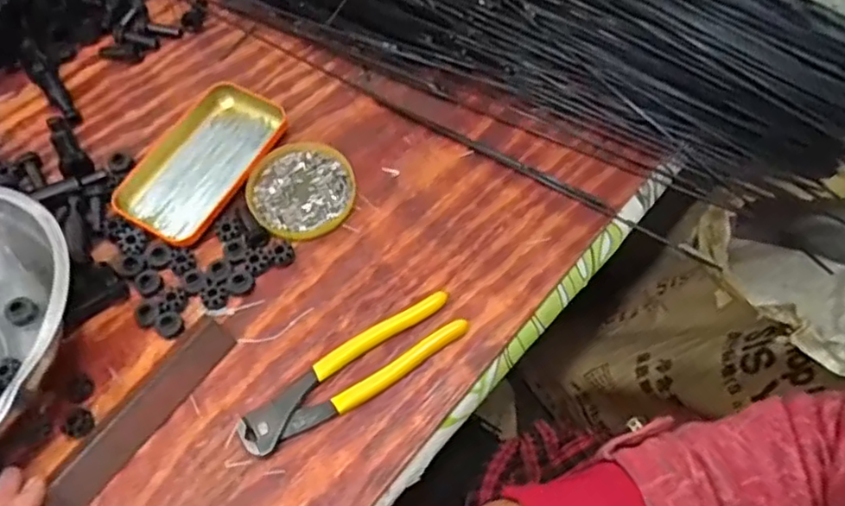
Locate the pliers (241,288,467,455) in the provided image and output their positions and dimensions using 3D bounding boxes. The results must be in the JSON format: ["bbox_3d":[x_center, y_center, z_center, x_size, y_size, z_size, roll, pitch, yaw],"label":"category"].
[{"bbox_3d":[-0.046,0.081,0.443,0.163,0.014,0.040,-32,66,-14],"label":"pliers"}]

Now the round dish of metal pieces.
[{"bbox_3d":[-0.096,-0.053,0.516,0.081,0.008,0.088,-1,63,1],"label":"round dish of metal pieces"}]

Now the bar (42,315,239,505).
[{"bbox_3d":[-0.191,0.111,0.440,0.034,0.009,0.158,32,67,16],"label":"bar"}]

